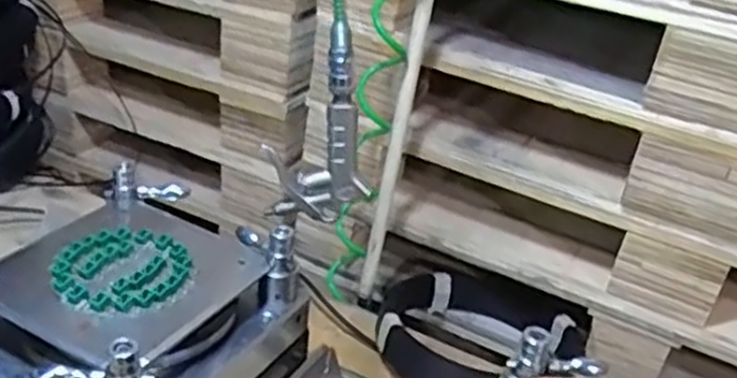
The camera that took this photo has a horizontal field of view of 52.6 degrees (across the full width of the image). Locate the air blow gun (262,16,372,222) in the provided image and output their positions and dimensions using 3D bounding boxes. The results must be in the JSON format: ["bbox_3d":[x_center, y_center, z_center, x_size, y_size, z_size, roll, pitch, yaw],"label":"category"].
[{"bbox_3d":[-0.042,-0.056,0.640,0.087,0.171,0.042,4,29,-5],"label":"air blow gun"}]

